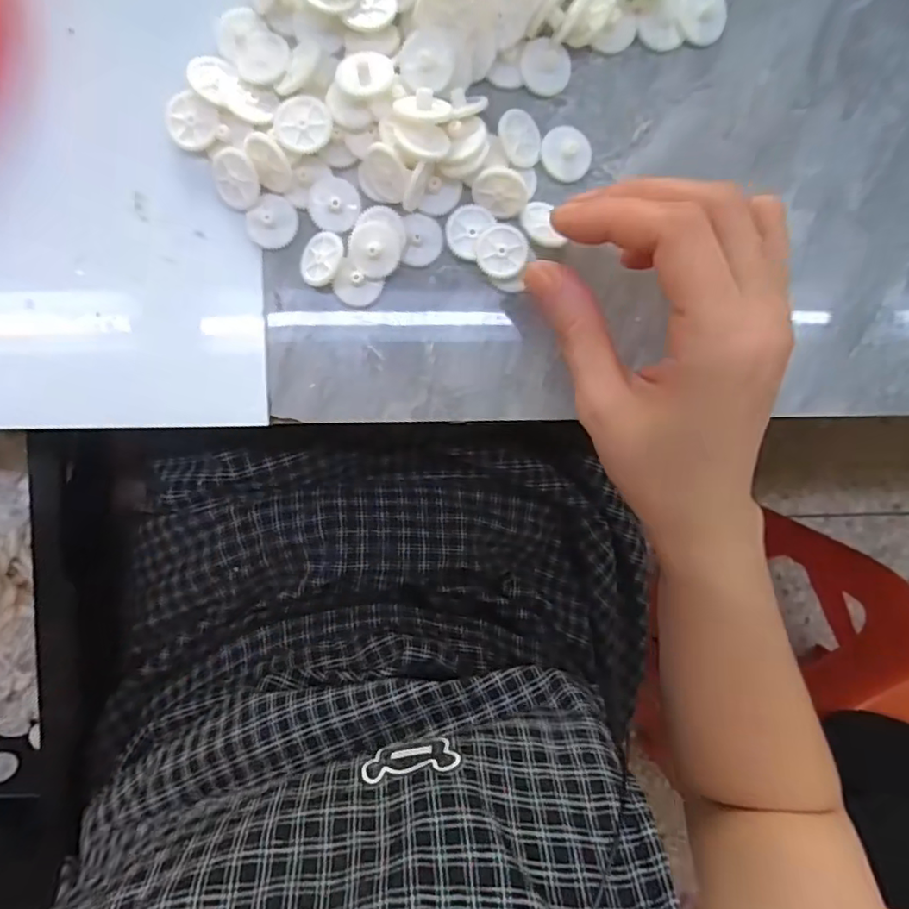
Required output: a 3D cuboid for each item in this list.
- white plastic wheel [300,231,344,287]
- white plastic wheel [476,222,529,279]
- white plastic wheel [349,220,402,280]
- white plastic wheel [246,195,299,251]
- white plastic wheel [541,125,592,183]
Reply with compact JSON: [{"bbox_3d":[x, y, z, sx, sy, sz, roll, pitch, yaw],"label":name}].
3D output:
[{"bbox_3d":[-0.055,-0.081,0.237,0.019,0.005,0.022,39,103,24],"label":"white plastic wheel"},{"bbox_3d":[0.020,-0.085,0.238,0.021,0.005,0.022,0,96,-3],"label":"white plastic wheel"},{"bbox_3d":[-0.033,-0.084,0.237,0.020,0.006,0.021,0,96,-3],"label":"white plastic wheel"},{"bbox_3d":[-0.076,-0.096,0.238,0.022,0.004,0.019,-37,97,1],"label":"white plastic wheel"},{"bbox_3d":[0.048,-0.127,0.242,0.021,0.006,0.022,0,96,-3],"label":"white plastic wheel"}]

